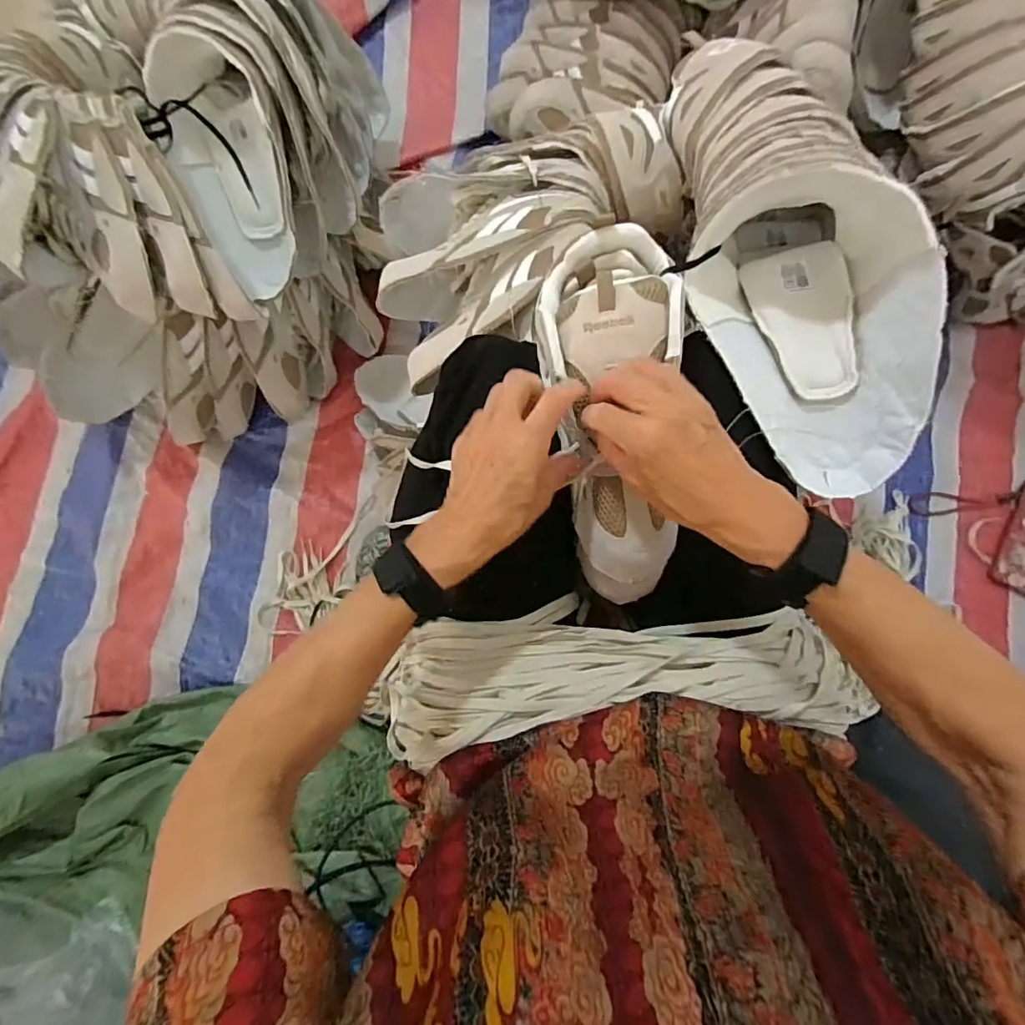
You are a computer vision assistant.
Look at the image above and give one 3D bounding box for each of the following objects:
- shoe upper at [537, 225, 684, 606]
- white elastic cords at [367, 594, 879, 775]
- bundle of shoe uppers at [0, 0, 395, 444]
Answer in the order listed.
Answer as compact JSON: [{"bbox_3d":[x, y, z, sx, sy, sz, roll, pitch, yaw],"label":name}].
[{"bbox_3d":[0.079,-0.069,0.404,0.107,0.057,0.275,-5,99,-1],"label":"shoe upper"},{"bbox_3d":[0.073,0.128,0.418,0.363,0.076,0.109,-7,83,-2],"label":"white elastic cords"},{"bbox_3d":[-0.423,-0.380,0.666,0.466,0.289,0.517,7,83,0],"label":"bundle of shoe uppers"}]

